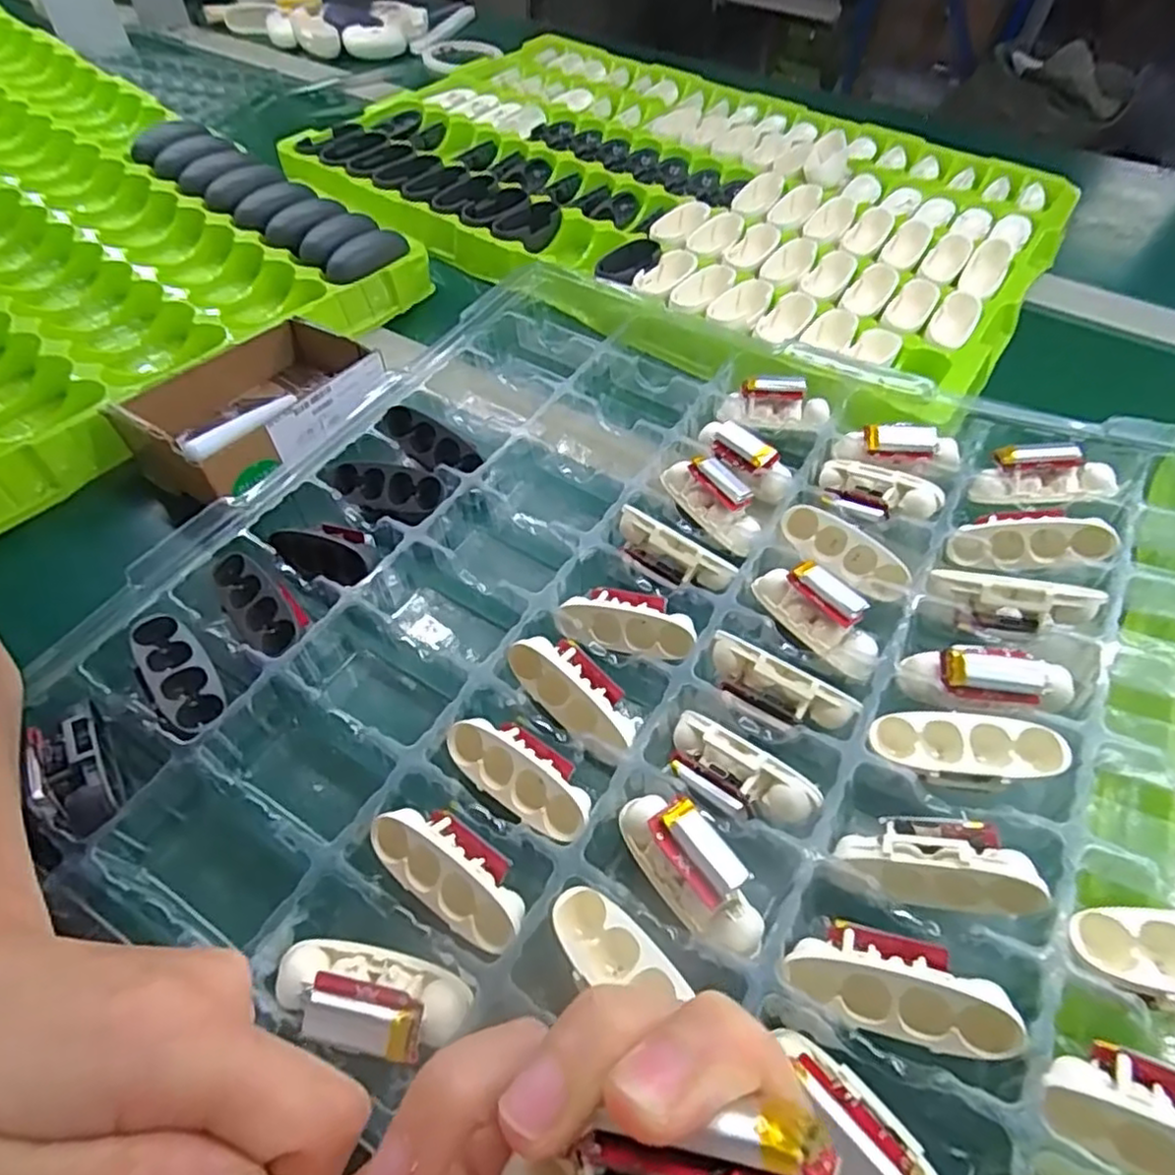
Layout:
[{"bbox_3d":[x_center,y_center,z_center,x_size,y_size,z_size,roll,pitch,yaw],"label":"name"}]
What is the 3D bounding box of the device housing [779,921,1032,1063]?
[{"bbox_3d":[0.095,0.121,0.209,0.062,0.018,0.028,8,51,22],"label":"device housing"}]

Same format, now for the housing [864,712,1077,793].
[{"bbox_3d":[0.141,0.061,0.255,0.063,0.015,0.025,0,50,22],"label":"housing"}]

